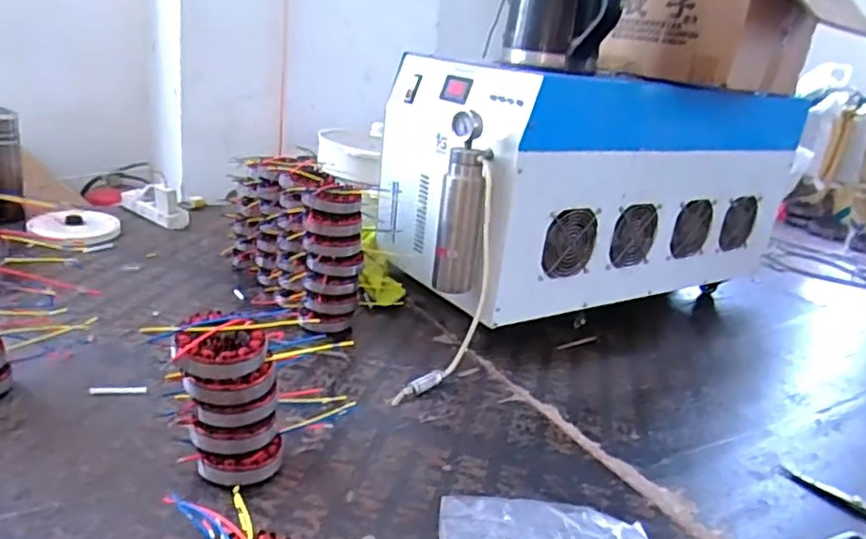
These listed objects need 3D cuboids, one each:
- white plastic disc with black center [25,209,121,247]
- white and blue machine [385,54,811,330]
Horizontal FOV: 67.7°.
[{"bbox_3d":[-0.705,-0.084,1.275,0.156,0.029,0.149,-4,22,-27],"label":"white plastic disc with black center"},{"bbox_3d":[0.316,-0.172,1.229,0.799,0.373,0.353,-4,22,-29],"label":"white and blue machine"}]

